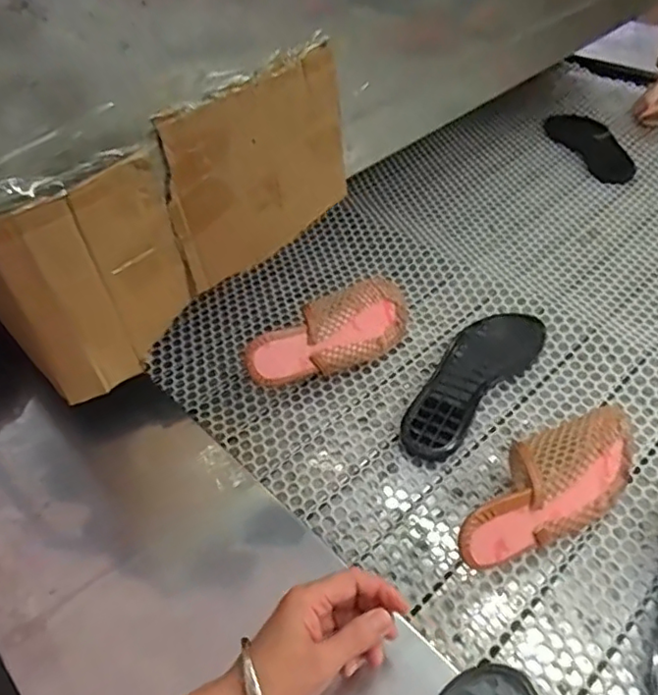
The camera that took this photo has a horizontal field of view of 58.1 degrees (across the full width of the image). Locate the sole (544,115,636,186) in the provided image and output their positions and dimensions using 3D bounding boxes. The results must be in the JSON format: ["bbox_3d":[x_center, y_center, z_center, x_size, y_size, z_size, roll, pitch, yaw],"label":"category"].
[{"bbox_3d":[0.469,-0.368,1.065,0.075,0.023,0.246,-8,45,-2],"label":"sole"}]

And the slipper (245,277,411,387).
[{"bbox_3d":[0.008,-0.012,0.701,0.226,0.083,0.062,-29,50,-22],"label":"slipper"}]

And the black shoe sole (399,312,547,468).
[{"bbox_3d":[0.161,0.035,0.688,0.087,0.017,0.240,31,55,31],"label":"black shoe sole"}]

